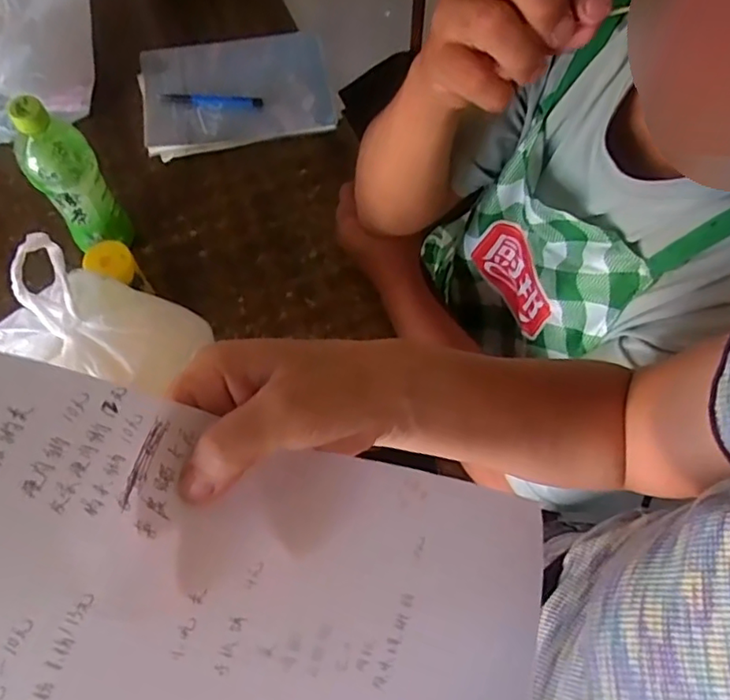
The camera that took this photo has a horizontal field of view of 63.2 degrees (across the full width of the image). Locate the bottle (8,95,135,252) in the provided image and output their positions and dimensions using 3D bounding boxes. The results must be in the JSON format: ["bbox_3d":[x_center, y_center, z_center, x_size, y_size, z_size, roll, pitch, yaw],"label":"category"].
[{"bbox_3d":[-0.306,-0.172,0.629,0.067,0.217,0.071,-28,70,-12],"label":"bottle"}]

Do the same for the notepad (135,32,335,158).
[{"bbox_3d":[-0.178,-0.362,0.818,0.251,0.017,0.185,-11,68,-6],"label":"notepad"}]

